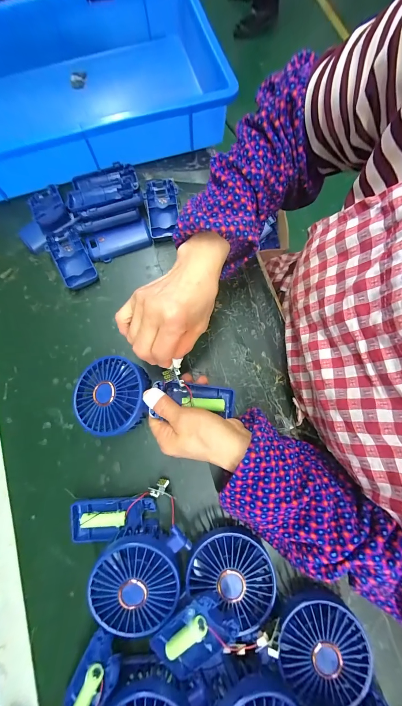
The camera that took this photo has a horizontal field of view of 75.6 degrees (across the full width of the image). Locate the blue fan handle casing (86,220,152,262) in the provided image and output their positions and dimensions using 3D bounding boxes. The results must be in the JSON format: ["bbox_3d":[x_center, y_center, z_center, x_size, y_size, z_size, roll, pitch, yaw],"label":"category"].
[{"bbox_3d":[-0.121,-0.164,0.381,0.093,0.018,0.036,-19,78,-3],"label":"blue fan handle casing"}]

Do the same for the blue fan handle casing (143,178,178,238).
[{"bbox_3d":[-0.060,-0.228,0.396,0.047,0.016,0.093,-8,78,-1],"label":"blue fan handle casing"}]

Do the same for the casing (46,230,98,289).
[{"bbox_3d":[-0.185,-0.135,0.372,0.046,0.014,0.093,-30,79,-5],"label":"casing"}]

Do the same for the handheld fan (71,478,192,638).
[{"bbox_3d":[-0.077,0.207,0.273,0.125,0.052,0.109,-13,78,-2],"label":"handheld fan"}]

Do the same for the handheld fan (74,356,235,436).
[{"bbox_3d":[-0.052,0.047,0.291,0.182,0.035,0.081,1,78,-5],"label":"handheld fan"}]

